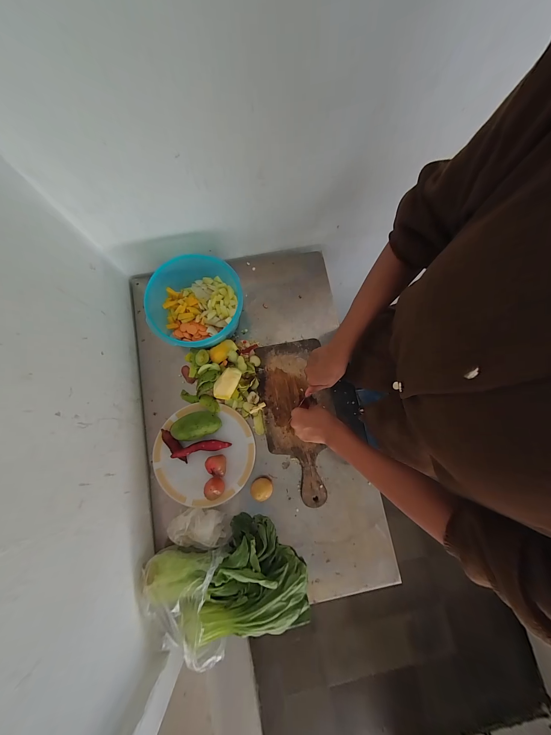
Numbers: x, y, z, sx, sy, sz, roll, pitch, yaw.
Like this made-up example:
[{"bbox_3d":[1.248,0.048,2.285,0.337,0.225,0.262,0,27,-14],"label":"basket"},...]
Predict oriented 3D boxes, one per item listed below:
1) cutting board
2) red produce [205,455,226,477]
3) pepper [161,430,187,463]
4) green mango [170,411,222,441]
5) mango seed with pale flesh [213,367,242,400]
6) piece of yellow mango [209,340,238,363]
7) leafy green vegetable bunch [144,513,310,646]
[{"bbox_3d":[0.055,0.117,0.561,0.159,0.017,0.366,-9,81,-2],"label":"cutting board"},{"bbox_3d":[-0.129,0.214,0.524,0.044,0.034,0.041,0,80,-1],"label":"red produce"},{"bbox_3d":[-0.221,0.171,0.532,0.024,0.019,0.087,-42,83,-8],"label":"pepper"},{"bbox_3d":[-0.176,0.127,0.533,0.101,0.040,0.054,-18,80,-4],"label":"green mango"},{"bbox_3d":[-0.110,0.037,0.553,0.042,0.036,0.076,31,81,5],"label":"mango seed with pale flesh"},{"bbox_3d":[-0.122,-0.038,0.563,0.064,0.016,0.036,-37,82,-7],"label":"piece of yellow mango"},{"bbox_3d":[-0.084,0.411,0.474,0.294,0.076,0.181,0,80,-1],"label":"leafy green vegetable bunch"}]

